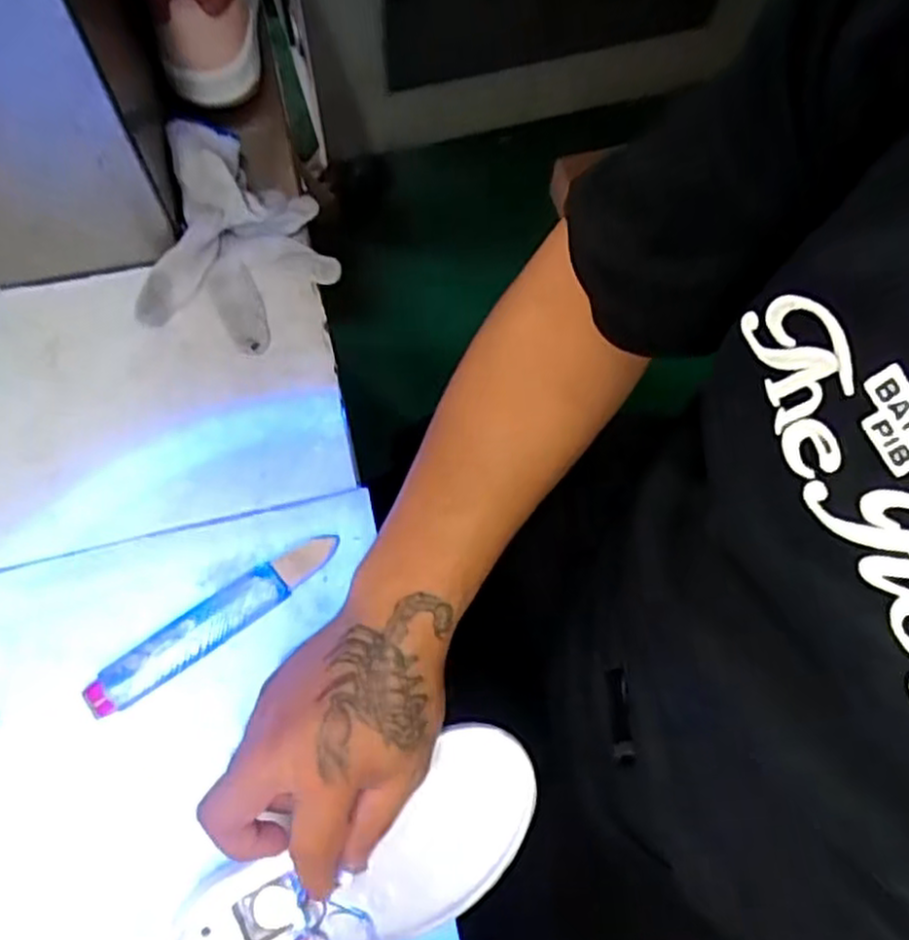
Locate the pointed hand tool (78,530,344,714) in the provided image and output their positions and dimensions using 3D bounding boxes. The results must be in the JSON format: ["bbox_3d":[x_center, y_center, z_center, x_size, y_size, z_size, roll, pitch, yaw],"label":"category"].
[{"bbox_3d":[-0.142,0.090,0.456,0.162,0.015,0.026,-35,76,-14],"label":"pointed hand tool"}]

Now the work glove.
[{"bbox_3d":[-0.144,-0.166,0.534,0.123,0.036,0.167,5,70,-2],"label":"work glove"}]

